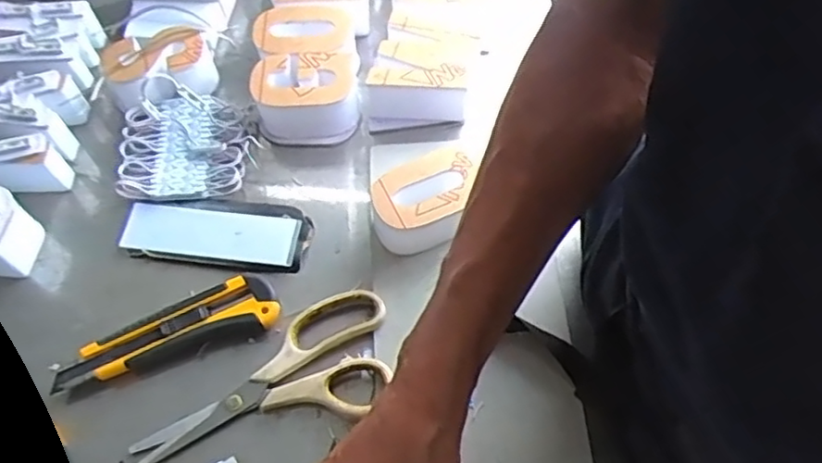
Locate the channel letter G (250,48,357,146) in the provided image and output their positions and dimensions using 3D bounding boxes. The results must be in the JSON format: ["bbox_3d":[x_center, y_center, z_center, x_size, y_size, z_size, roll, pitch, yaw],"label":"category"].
[{"bbox_3d":[-0.086,-0.111,0.546,0.085,0.046,0.062,-11,61,-4],"label":"channel letter G"}]

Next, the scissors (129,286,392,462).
[{"bbox_3d":[-0.101,0.100,0.448,0.180,0.014,0.083,-16,61,-7],"label":"scissors"}]

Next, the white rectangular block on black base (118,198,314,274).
[{"bbox_3d":[-0.150,0.001,0.506,0.140,0.012,0.054,6,61,6],"label":"white rectangular block on black base"}]

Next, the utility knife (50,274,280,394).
[{"bbox_3d":[-0.172,0.074,0.460,0.152,0.019,0.040,-20,62,-9],"label":"utility knife"}]

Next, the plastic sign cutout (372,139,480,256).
[{"bbox_3d":[0.014,-0.021,0.491,0.085,0.048,0.054,-30,64,-14],"label":"plastic sign cutout"}]

